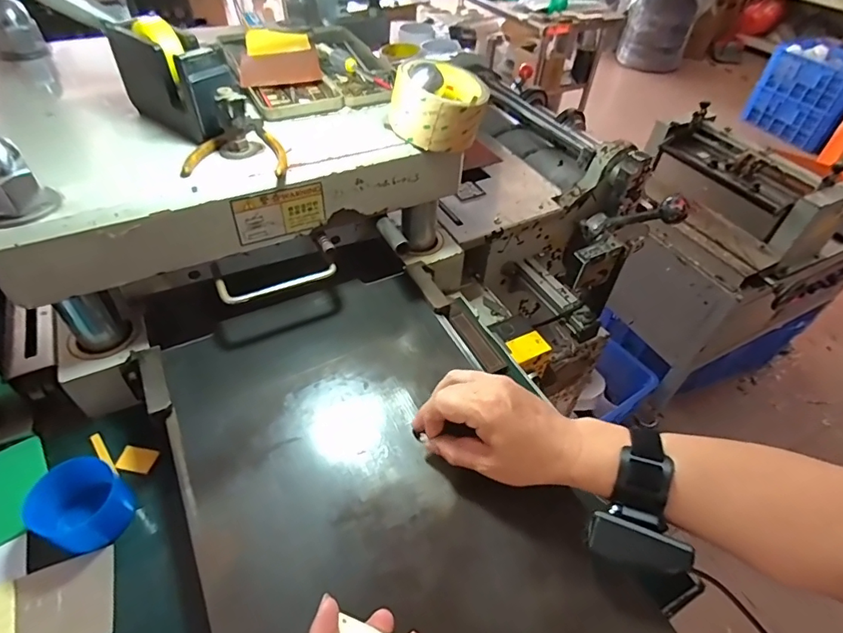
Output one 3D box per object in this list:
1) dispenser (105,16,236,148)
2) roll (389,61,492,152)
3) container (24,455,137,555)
[{"bbox_3d":[-0.235,-0.227,0.451,0.145,0.082,0.048,30,52,23],"label":"dispenser"},{"bbox_3d":[0.017,-0.221,0.486,0.095,0.060,0.095,2,46,-2],"label":"roll"},{"bbox_3d":[-0.291,0.161,0.407,0.057,0.051,0.065,21,49,16],"label":"container"}]

